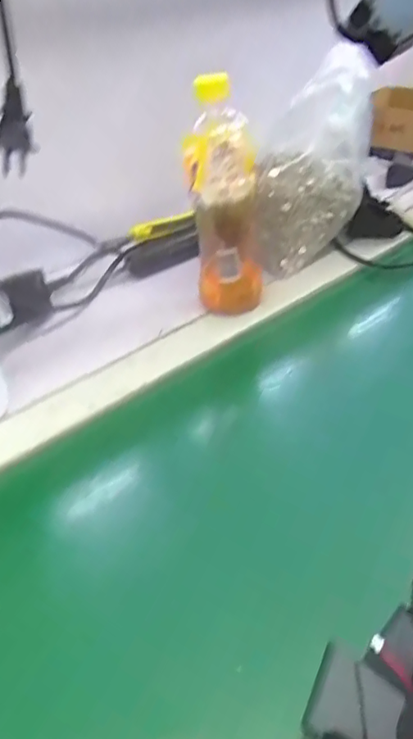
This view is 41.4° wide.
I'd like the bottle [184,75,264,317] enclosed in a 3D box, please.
[{"bbox_3d":[0.018,-0.158,0.525,0.070,0.203,0.057,-3,39,1],"label":"bottle"}]

